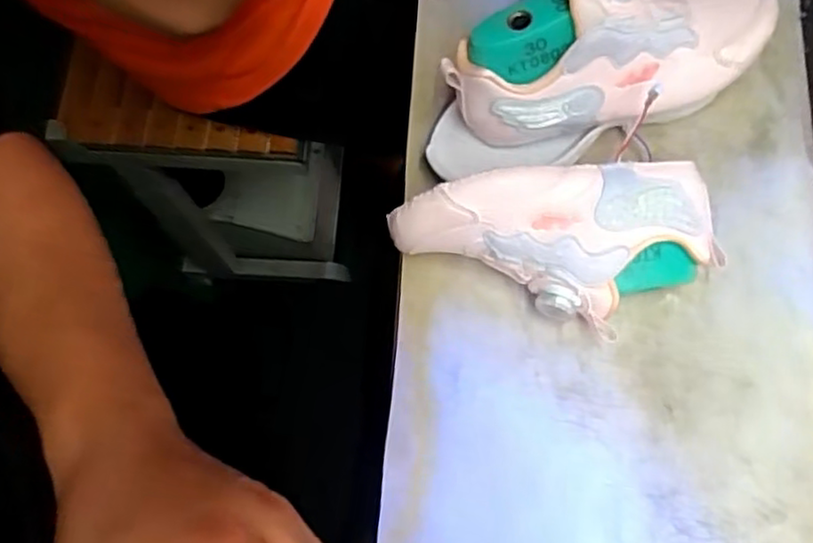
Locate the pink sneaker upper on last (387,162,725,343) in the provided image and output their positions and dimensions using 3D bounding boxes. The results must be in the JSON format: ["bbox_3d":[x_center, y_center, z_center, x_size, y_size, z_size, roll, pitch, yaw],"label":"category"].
[{"bbox_3d":[0.087,-0.007,0.399,0.185,0.071,0.086,-5,71,2],"label":"pink sneaker upper on last"}]

